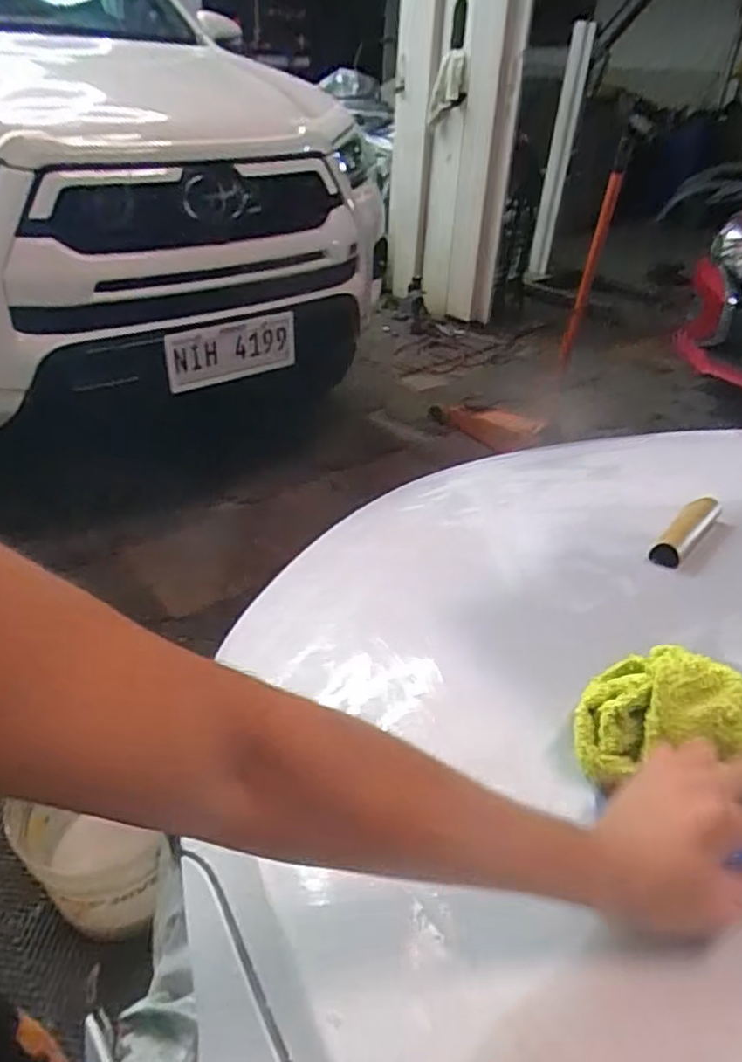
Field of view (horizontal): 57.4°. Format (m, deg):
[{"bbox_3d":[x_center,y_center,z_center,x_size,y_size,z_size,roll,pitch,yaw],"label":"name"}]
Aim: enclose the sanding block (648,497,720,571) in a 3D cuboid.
[{"bbox_3d":[0.376,-0.001,0.809,0.040,0.034,0.147,28,41,31],"label":"sanding block"}]

